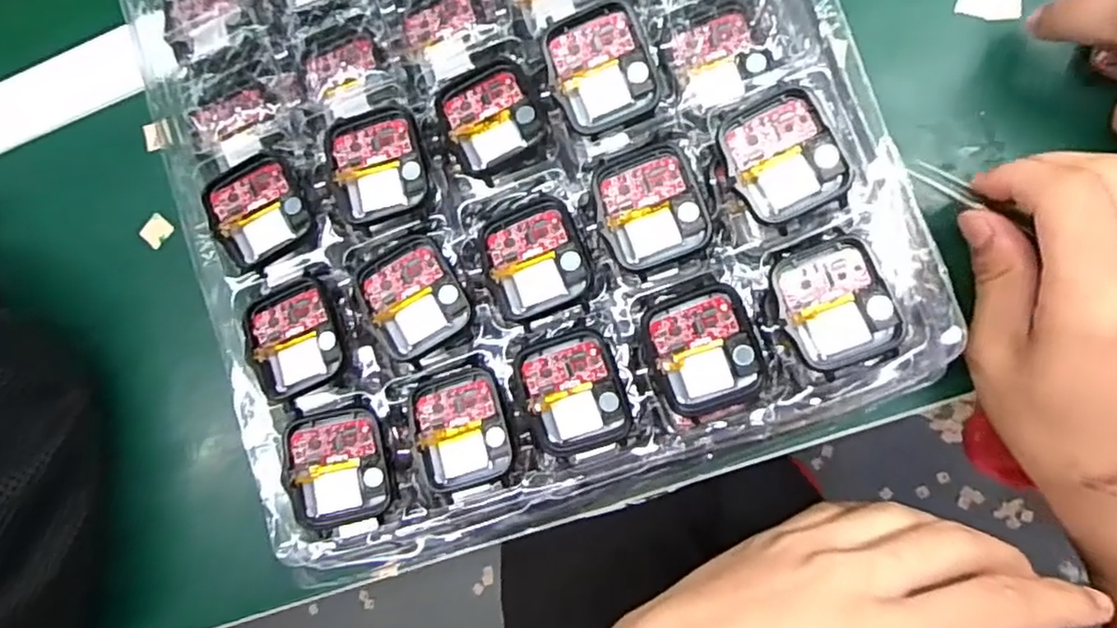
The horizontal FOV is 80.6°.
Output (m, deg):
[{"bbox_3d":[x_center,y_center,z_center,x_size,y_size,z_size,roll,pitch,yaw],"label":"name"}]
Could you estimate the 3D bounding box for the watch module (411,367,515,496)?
[{"bbox_3d":[-0.037,0.043,0.251,0.036,0.009,0.044,-17,84,8],"label":"watch module"}]

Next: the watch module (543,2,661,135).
[{"bbox_3d":[0.016,-0.092,0.248,0.037,0.014,0.041,-19,84,7],"label":"watch module"}]

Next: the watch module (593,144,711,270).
[{"bbox_3d":[0.034,-0.041,0.246,0.038,0.005,0.045,-15,84,8],"label":"watch module"}]

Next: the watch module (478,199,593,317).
[{"bbox_3d":[-0.009,-0.022,0.250,0.036,0.008,0.043,-23,83,7],"label":"watch module"}]

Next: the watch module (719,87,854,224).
[{"bbox_3d":[0.080,-0.056,0.236,0.036,0.010,0.043,-24,83,7],"label":"watch module"}]

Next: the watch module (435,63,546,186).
[{"bbox_3d":[-0.026,-0.076,0.255,0.035,0.008,0.044,-25,83,7],"label":"watch module"}]

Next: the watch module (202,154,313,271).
[{"bbox_3d":[-0.120,-0.042,0.265,0.035,0.012,0.044,-33,82,6],"label":"watch module"}]

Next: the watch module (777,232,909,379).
[{"bbox_3d":[0.098,-0.004,0.233,0.036,0.004,0.045,-24,83,7],"label":"watch module"}]

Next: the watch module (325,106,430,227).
[{"bbox_3d":[-0.070,-0.058,0.259,0.037,0.009,0.044,-14,84,8],"label":"watch module"}]

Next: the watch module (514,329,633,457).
[{"bbox_3d":[0.006,0.029,0.246,0.035,0.010,0.045,-17,84,8],"label":"watch module"}]

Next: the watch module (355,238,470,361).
[{"bbox_3d":[-0.057,-0.008,0.253,0.036,0.005,0.044,-29,82,6],"label":"watch module"}]

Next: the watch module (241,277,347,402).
[{"bbox_3d":[-0.104,0.009,0.258,0.036,0.005,0.043,-22,83,7],"label":"watch module"}]

